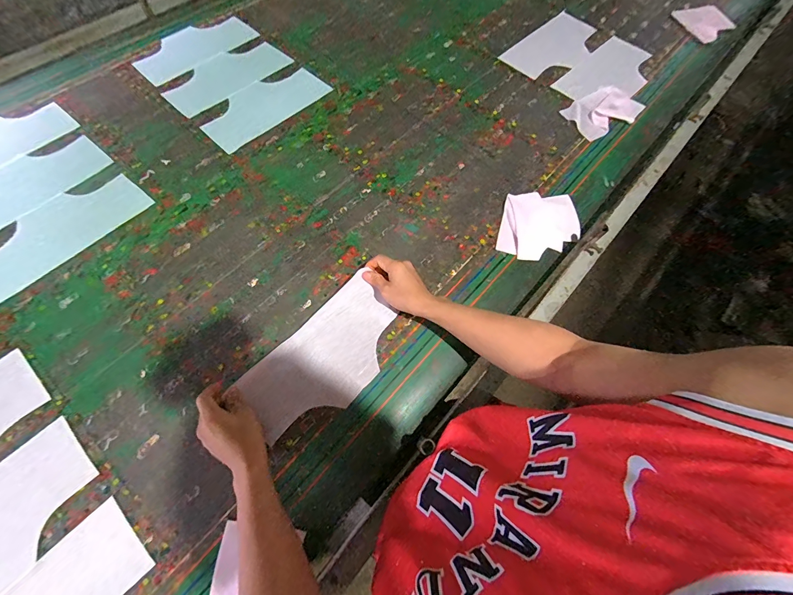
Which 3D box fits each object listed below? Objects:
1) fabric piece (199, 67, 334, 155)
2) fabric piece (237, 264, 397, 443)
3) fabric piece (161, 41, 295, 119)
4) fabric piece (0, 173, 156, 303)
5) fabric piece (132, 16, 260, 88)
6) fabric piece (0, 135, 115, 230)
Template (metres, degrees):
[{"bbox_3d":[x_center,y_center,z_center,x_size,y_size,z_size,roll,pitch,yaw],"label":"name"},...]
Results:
[{"bbox_3d":[-0.311,-0.459,0.819,0.158,0.004,0.300,41,71,16],"label":"fabric piece"},{"bbox_3d":[-0.111,0.099,0.568,0.142,0.025,0.267,41,71,16],"label":"fabric piece"},{"bbox_3d":[-0.423,-0.553,0.860,0.145,0.008,0.297,42,71,16],"label":"fabric piece"},{"bbox_3d":[-0.638,-0.129,0.655,0.143,0.007,0.304,41,71,16],"label":"fabric piece"},{"bbox_3d":[-0.526,-0.653,0.898,0.299,0.007,0.165,-41,71,-18],"label":"fabric piece"},{"bbox_3d":[-0.748,-0.221,0.689,0.145,0.008,0.307,40,70,15],"label":"fabric piece"}]

